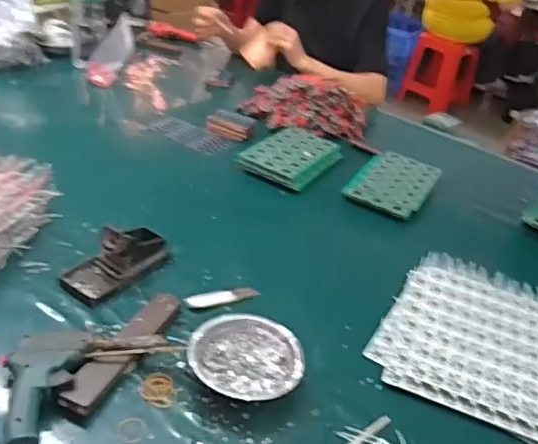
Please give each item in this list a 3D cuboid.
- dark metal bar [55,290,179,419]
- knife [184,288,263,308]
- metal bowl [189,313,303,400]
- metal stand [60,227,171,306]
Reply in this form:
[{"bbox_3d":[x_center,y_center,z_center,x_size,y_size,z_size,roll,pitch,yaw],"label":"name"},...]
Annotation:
[{"bbox_3d":[-0.166,0.149,0.668,0.042,0.024,0.209,19,34,13],"label":"dark metal bar"},{"bbox_3d":[-0.064,0.104,0.781,0.099,0.011,0.022,-4,36,-20],"label":"knife"},{"bbox_3d":[-0.028,0.163,0.665,0.122,0.038,0.130,7,33,-5],"label":"metal bowl"},{"bbox_3d":[-0.210,0.044,0.786,0.074,0.060,0.152,28,36,26],"label":"metal stand"}]

